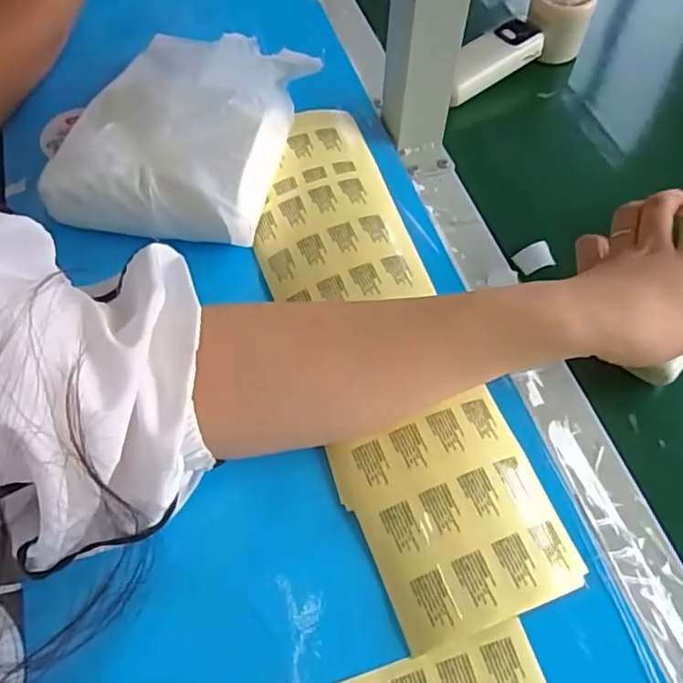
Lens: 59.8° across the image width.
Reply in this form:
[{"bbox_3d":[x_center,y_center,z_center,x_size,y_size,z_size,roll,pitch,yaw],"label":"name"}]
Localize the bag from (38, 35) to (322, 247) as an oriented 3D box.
[{"bbox_3d":[-0.113,-0.158,0.420,0.145,0.076,0.181,11,58,5],"label":"bag"}]

